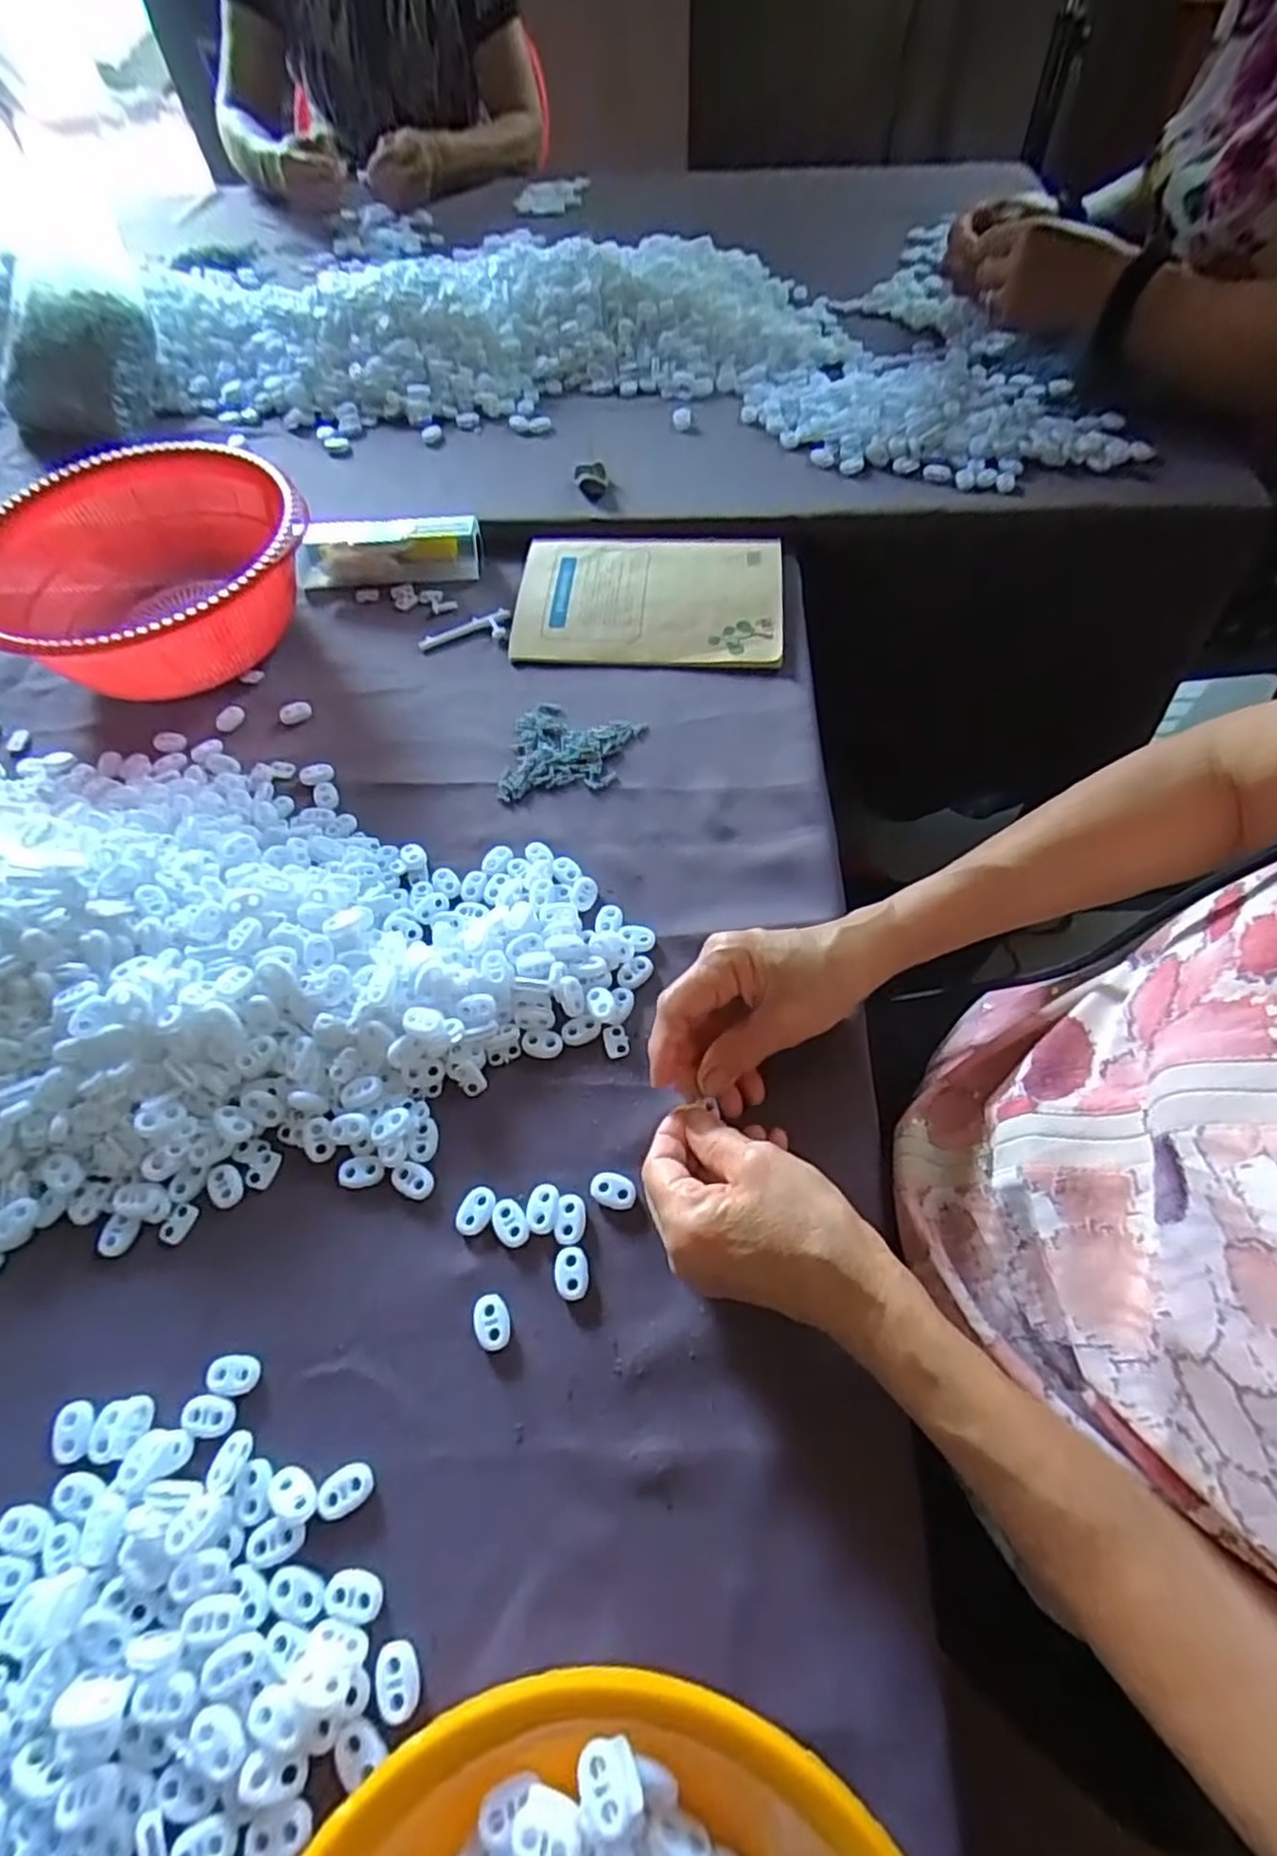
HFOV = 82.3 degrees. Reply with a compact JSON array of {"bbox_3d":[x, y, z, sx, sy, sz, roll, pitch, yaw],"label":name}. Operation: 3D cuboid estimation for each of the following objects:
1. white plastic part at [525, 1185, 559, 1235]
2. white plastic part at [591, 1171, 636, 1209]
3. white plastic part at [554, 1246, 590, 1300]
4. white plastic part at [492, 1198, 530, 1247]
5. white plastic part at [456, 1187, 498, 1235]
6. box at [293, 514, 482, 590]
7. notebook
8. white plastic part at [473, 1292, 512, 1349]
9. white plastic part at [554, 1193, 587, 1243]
[{"bbox_3d":[-0.047,0.137,0.357,0.014,0.004,0.023,5,60,6],"label":"white plastic part"},{"bbox_3d":[-0.013,0.129,0.360,0.023,0.004,0.016,18,62,13],"label":"white plastic part"},{"bbox_3d":[-0.032,0.162,0.343,0.016,0.004,0.022,-6,60,-1],"label":"white plastic part"},{"bbox_3d":[-0.063,0.143,0.354,0.016,0.004,0.022,-24,61,-10],"label":"white plastic part"},{"bbox_3d":[-0.080,0.138,0.358,0.016,0.004,0.023,18,62,13],"label":"white plastic part"},{"bbox_3d":[-0.209,-0.312,0.604,0.150,0.045,0.029,-2,60,2],"label":"box"},{"bbox_3d":[0.009,-0.264,0.581,0.204,0.015,0.144,3,60,5],"label":"notebook"},{"bbox_3d":[-0.067,0.180,0.334,0.016,0.004,0.022,-22,61,-10],"label":"white plastic part"},{"bbox_3d":[-0.033,0.141,0.354,0.014,0.004,0.022,5,60,6],"label":"white plastic part"}]

